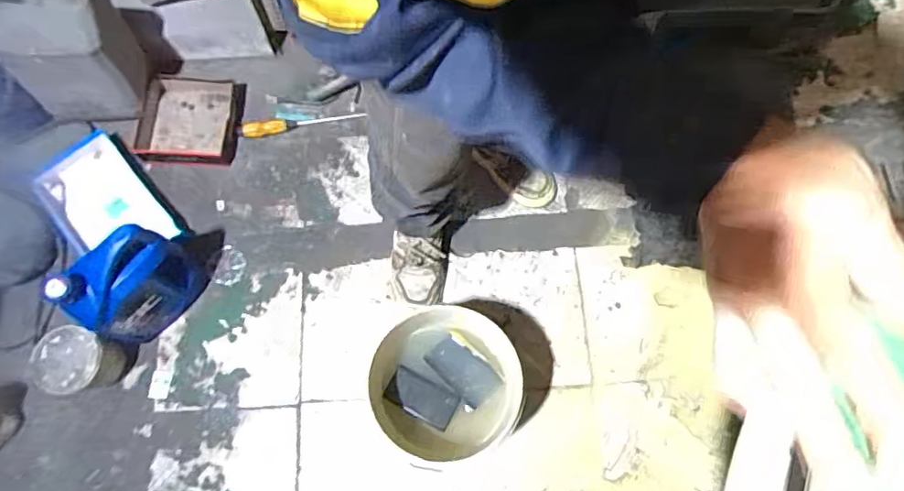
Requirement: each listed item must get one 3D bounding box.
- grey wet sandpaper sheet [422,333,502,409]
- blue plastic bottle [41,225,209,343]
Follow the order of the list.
[{"bbox_3d":[0.020,0.235,1.100,0.134,0.011,0.080,42,77,11],"label":"grey wet sandpaper sheet"},{"bbox_3d":[-0.619,0.076,1.135,0.108,0.278,0.213,39,76,11],"label":"blue plastic bottle"}]

